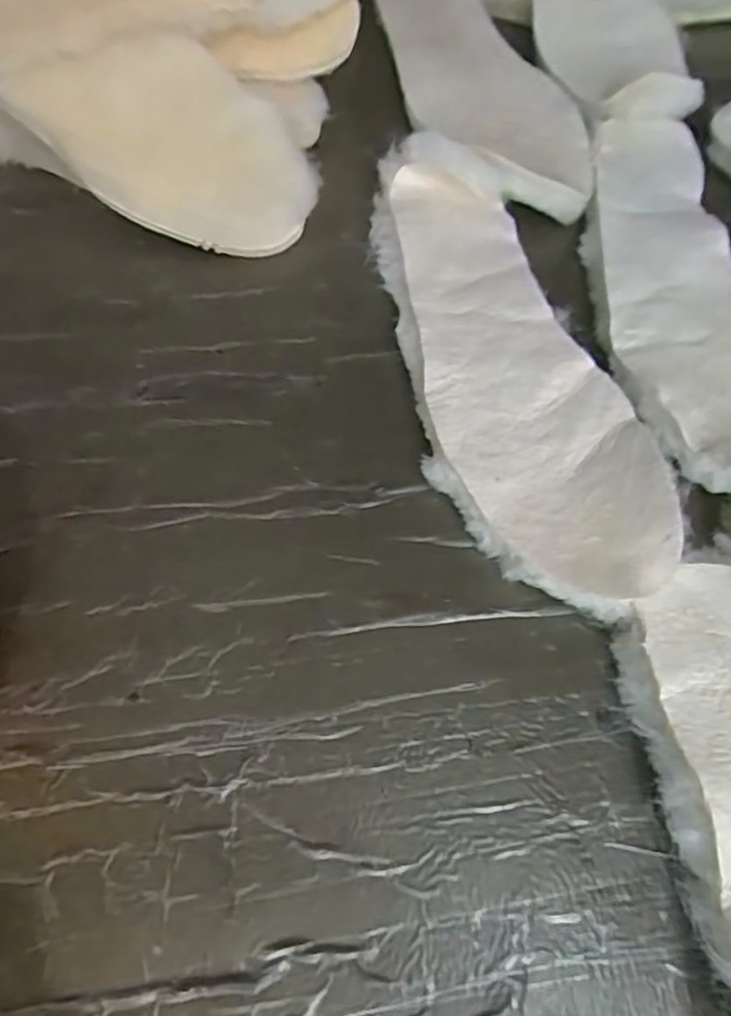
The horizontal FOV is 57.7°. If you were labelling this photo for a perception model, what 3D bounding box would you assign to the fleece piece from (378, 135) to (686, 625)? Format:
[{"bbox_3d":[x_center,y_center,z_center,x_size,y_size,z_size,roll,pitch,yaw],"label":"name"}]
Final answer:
[{"bbox_3d":[0.071,-0.076,0.332,0.098,0.034,0.264,-6,64,-6],"label":"fleece piece"}]

